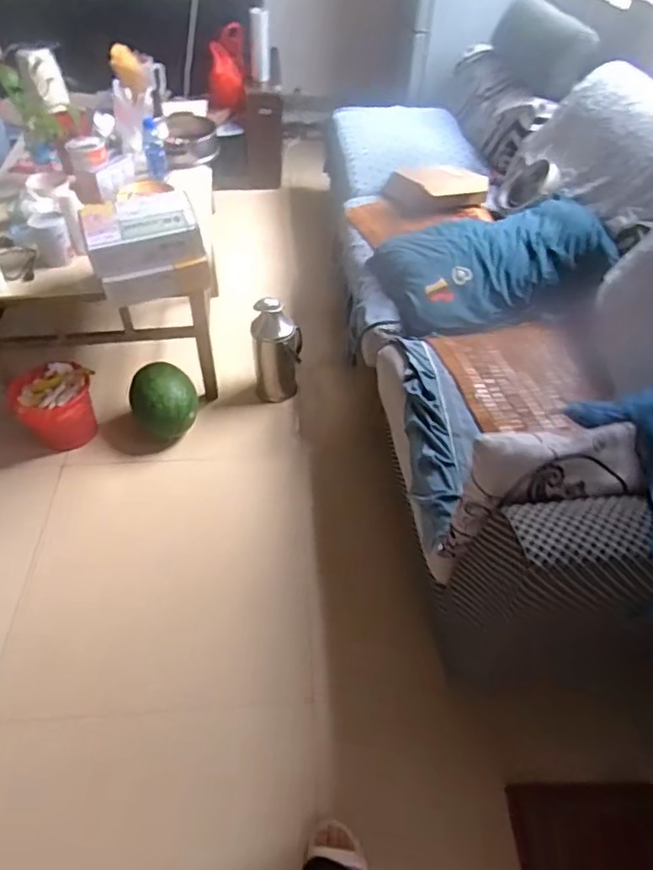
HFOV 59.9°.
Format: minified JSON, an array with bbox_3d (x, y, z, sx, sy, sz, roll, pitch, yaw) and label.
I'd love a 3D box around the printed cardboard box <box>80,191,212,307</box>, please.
[{"bbox_3d":[-0.531,-0.539,1.680,0.310,0.239,0.211,-18,50,-16],"label":"printed cardboard box"}]

